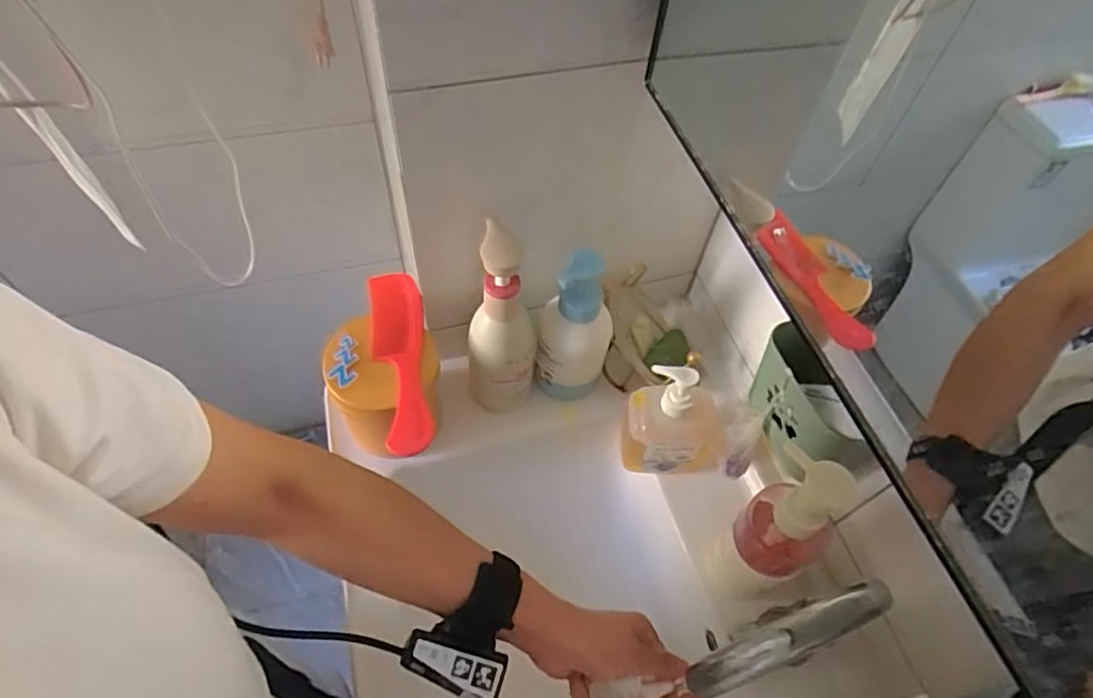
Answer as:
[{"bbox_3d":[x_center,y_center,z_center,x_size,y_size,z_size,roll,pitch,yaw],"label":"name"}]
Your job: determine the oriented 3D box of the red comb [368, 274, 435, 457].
[{"bbox_3d":[-0.145,0.008,0.599,0.051,0.018,0.201,-8,56,-9],"label":"red comb"}]

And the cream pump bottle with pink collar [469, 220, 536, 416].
[{"bbox_3d":[-0.047,-0.019,0.630,0.070,0.237,0.062,2,55,-2],"label":"cream pump bottle with pink collar"}]

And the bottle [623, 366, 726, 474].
[{"bbox_3d":[0.136,0.075,0.622,0.107,0.158,0.055,6,55,1],"label":"bottle"}]

